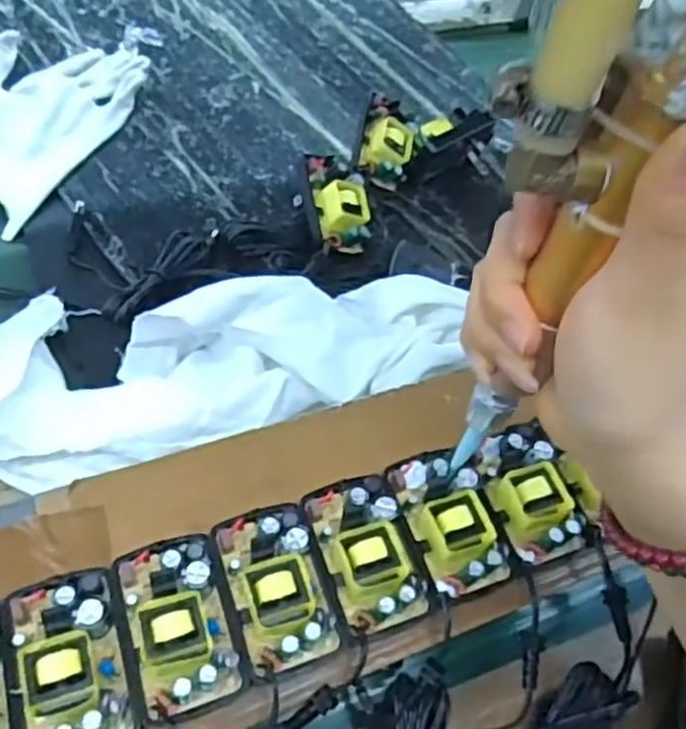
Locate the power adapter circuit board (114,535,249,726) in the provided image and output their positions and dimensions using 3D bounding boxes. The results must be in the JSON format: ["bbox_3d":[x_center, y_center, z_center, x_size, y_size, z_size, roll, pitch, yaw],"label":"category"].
[{"bbox_3d":[-0.066,0.103,0.281,0.040,0.022,0.067,-13,60,-18],"label":"power adapter circuit board"}]

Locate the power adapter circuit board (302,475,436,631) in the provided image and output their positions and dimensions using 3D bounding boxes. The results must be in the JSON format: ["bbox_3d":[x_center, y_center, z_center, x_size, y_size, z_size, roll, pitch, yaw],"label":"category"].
[{"bbox_3d":[0.012,0.080,0.309,0.042,0.020,0.064,-13,61,-18],"label":"power adapter circuit board"}]

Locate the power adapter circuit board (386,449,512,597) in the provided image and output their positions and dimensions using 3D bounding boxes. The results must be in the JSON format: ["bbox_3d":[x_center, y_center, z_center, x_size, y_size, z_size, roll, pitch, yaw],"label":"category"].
[{"bbox_3d":[0.053,0.067,0.322,0.044,0.017,0.065,-15,61,-19],"label":"power adapter circuit board"}]

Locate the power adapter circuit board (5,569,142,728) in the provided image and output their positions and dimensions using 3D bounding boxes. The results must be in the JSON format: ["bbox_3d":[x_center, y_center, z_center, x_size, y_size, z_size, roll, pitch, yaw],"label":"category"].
[{"bbox_3d":[-0.105,0.114,0.269,0.040,0.023,0.066,-12,60,-17],"label":"power adapter circuit board"}]

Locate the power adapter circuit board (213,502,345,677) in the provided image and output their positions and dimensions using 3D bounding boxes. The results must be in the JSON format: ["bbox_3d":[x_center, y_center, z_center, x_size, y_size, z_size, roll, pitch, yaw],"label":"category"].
[{"bbox_3d":[-0.028,0.091,0.295,0.040,0.018,0.065,-13,60,-18],"label":"power adapter circuit board"}]

